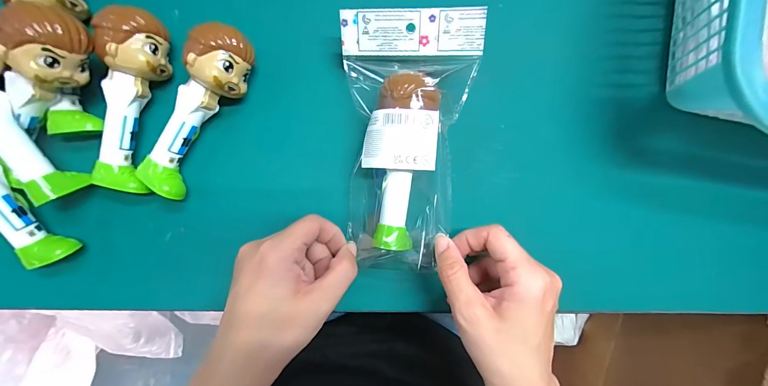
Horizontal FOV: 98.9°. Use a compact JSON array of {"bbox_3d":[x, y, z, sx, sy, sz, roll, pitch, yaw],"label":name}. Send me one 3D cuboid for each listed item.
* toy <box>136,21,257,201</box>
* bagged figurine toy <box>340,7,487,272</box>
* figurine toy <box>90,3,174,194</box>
[{"bbox_3d":[-0.133,-0.056,0.234,0.037,0.039,0.122,28,90,-1],"label":"toy"},{"bbox_3d":[0.013,-0.035,0.233,0.091,0.035,0.181,4,97,-1],"label":"bagged figurine toy"},{"bbox_3d":[-0.179,-0.063,0.232,0.035,0.039,0.121,9,90,-1],"label":"figurine toy"}]

